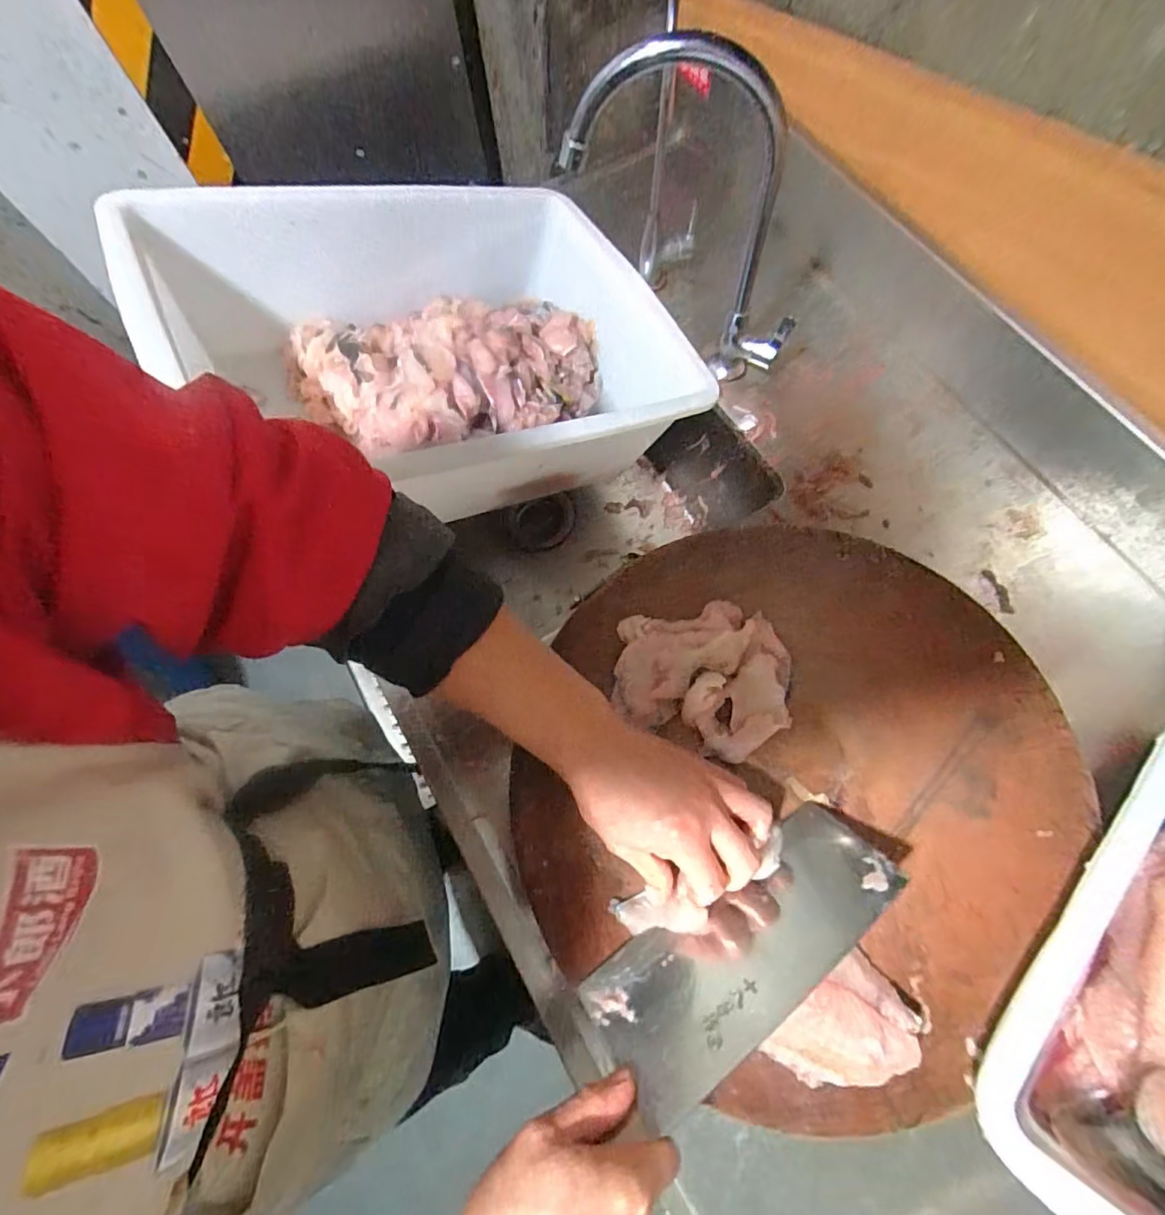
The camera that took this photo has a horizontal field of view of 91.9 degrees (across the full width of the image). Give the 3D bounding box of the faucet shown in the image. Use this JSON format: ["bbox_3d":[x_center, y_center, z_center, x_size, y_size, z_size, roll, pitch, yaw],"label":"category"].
[{"bbox_3d":[0.094,-0.322,0.506,0.221,0.294,0.038,9,71,5],"label":"faucet"}]

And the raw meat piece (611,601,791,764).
[{"bbox_3d":[0.092,0.051,0.430,0.129,0.032,0.114,9,71,5],"label":"raw meat piece"}]

